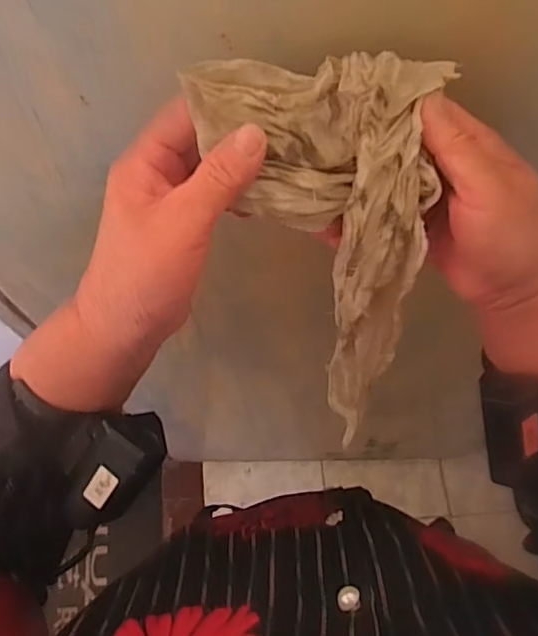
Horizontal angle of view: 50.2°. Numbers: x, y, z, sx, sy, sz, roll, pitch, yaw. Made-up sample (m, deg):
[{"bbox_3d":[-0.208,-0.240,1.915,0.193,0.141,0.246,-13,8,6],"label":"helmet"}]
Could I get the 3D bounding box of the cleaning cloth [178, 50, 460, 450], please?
[{"bbox_3d":[0.051,-0.023,0.330,0.112,0.254,0.043,-23,37,-7],"label":"cleaning cloth"}]

